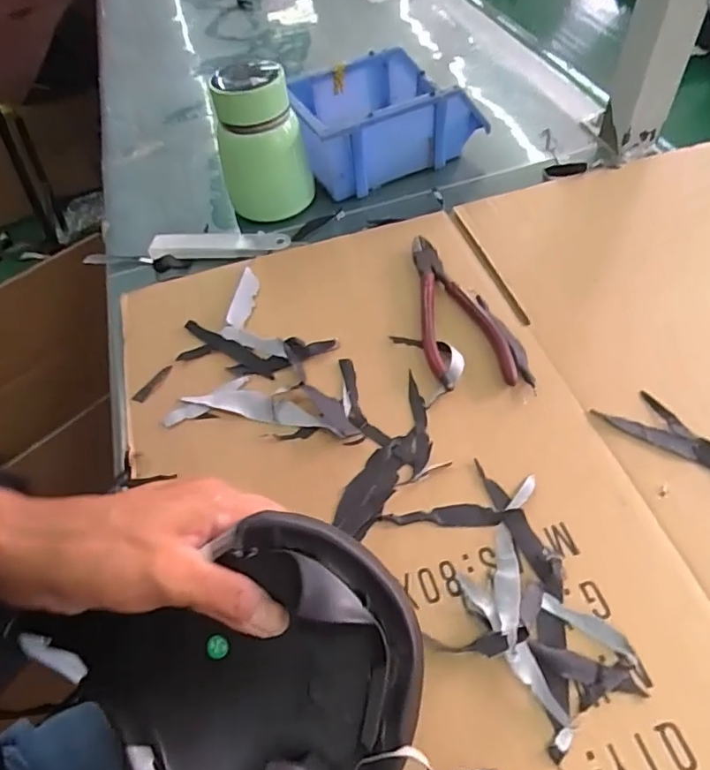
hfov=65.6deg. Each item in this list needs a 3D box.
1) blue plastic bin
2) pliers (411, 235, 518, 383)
[{"bbox_3d":[0.022,-0.268,0.553,0.178,0.072,0.127,-24,54,-12],"label":"blue plastic bin"},{"bbox_3d":[0.073,-0.059,0.413,0.056,0.014,0.151,-10,52,-2],"label":"pliers"}]

